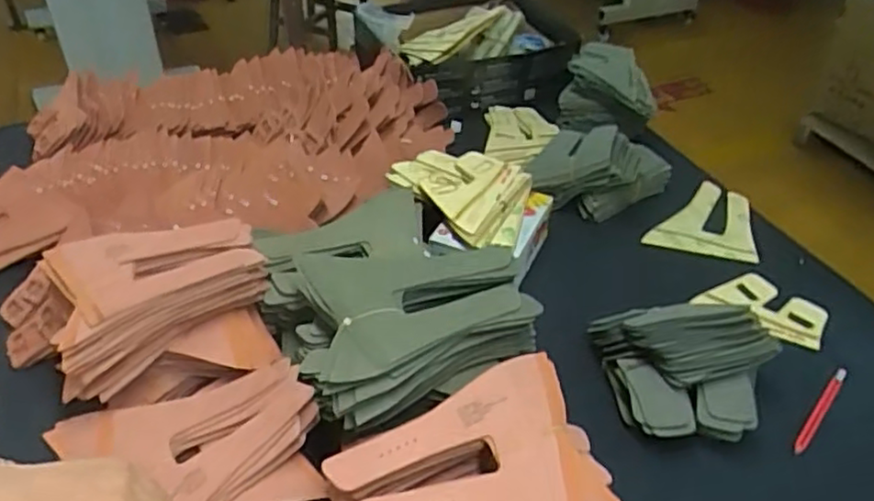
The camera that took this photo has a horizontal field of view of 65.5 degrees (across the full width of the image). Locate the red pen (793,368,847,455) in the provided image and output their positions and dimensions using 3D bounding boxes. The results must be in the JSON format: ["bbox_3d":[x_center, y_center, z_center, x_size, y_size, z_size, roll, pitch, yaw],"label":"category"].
[{"bbox_3d":[0.412,0.171,0.730,0.013,0.011,0.151,32,49,29],"label":"red pen"}]

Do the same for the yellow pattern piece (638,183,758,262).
[{"bbox_3d":[0.376,-0.048,0.978,0.150,0.010,0.152,13,50,5],"label":"yellow pattern piece"}]

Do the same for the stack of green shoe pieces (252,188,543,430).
[{"bbox_3d":[-0.059,0.031,0.682,0.212,0.109,0.302,-19,46,-23],"label":"stack of green shoe pieces"}]

